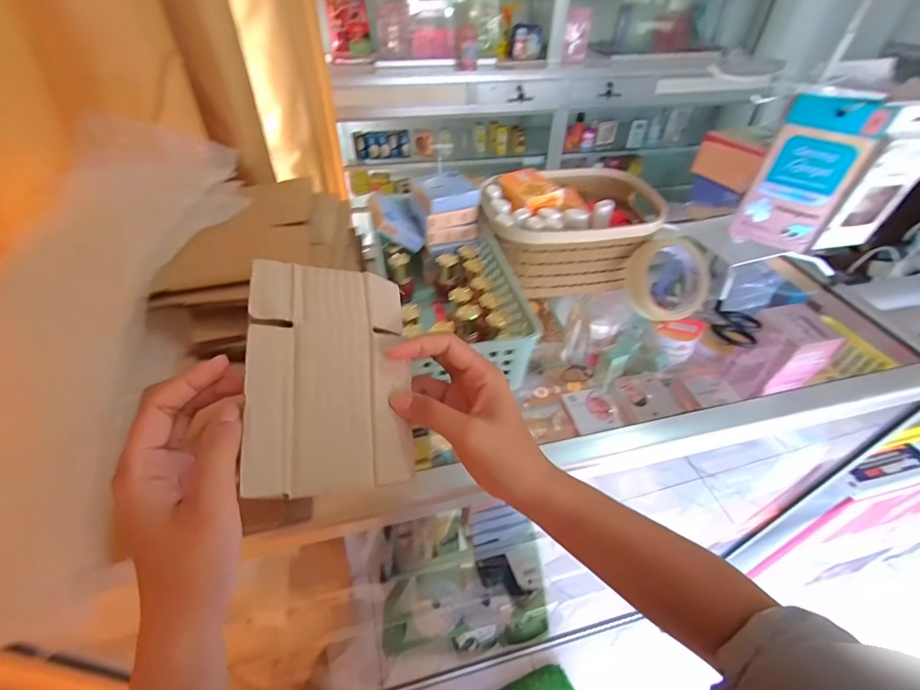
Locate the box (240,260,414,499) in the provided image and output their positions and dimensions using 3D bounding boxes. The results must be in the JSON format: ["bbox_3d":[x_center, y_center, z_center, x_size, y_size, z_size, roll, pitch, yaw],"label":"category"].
[{"bbox_3d":[-0.078,0.016,0.263,0.096,0.010,0.141,4,71,-28],"label":"box"}]

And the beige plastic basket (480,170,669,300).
[{"bbox_3d":[0.139,-0.156,0.548,0.208,0.092,0.166,-1,44,-2],"label":"beige plastic basket"}]

